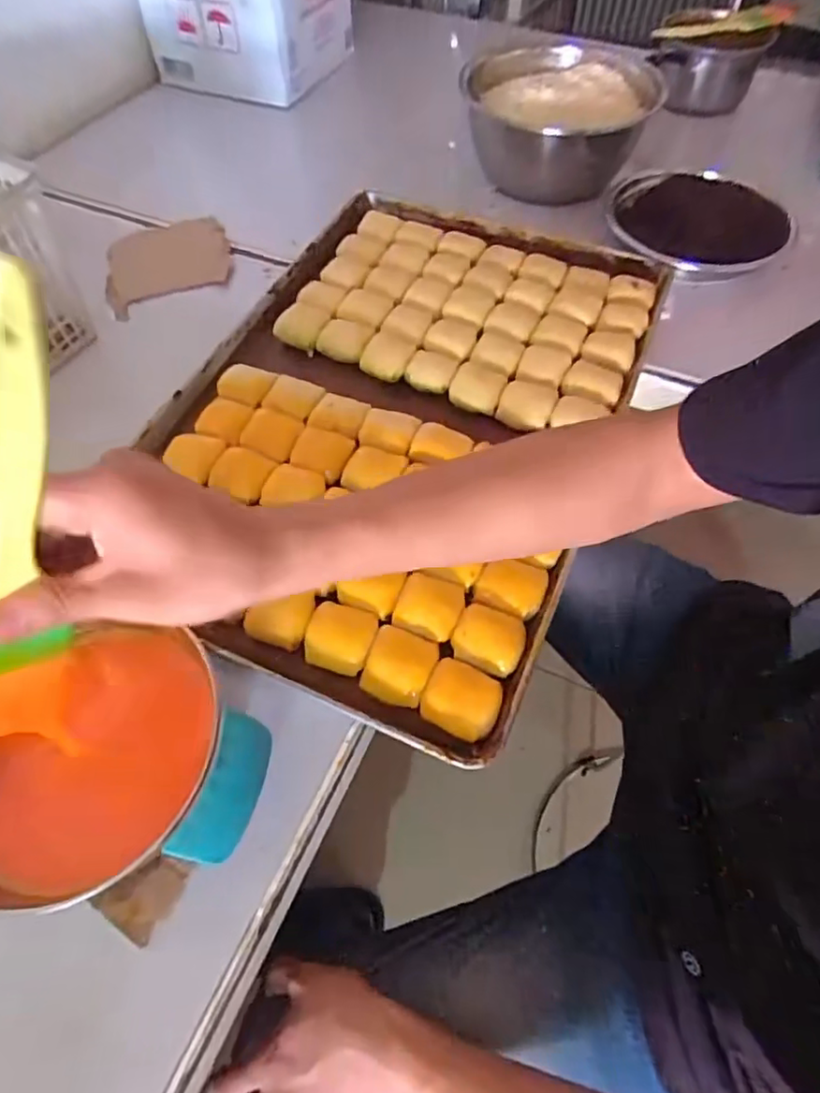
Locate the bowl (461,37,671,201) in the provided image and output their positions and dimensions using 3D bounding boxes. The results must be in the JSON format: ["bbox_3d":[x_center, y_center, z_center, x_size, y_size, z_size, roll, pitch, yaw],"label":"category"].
[{"bbox_3d":[0.202,-0.568,0.790,0.256,0.109,0.219,-2,61,-1],"label":"bowl"}]

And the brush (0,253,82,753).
[{"bbox_3d":[-0.158,0.010,0.230,0.016,0.239,0.046,35,33,18],"label":"brush"}]

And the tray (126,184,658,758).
[{"bbox_3d":[-0.006,-0.145,0.559,0.387,0.033,0.578,22,63,12],"label":"tray"}]

